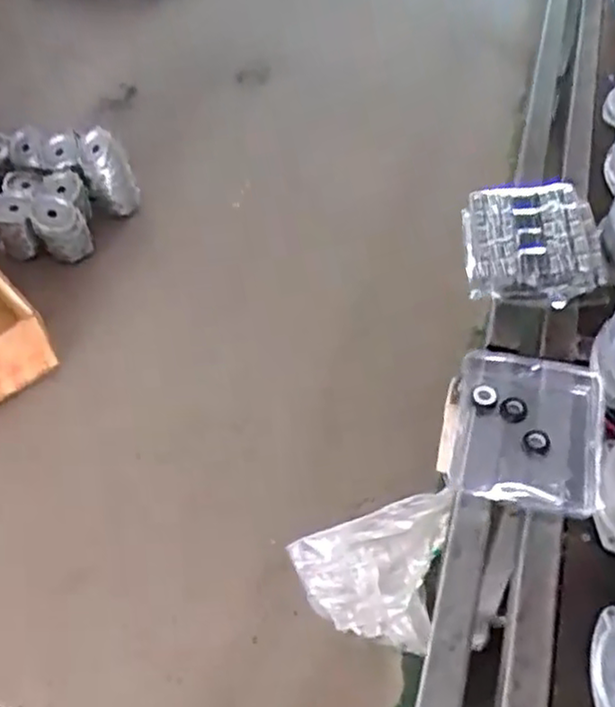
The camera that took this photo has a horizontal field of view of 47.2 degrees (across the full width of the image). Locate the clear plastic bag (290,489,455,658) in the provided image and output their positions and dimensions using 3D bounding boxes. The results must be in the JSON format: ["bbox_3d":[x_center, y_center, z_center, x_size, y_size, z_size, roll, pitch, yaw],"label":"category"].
[{"bbox_3d":[0.118,0.407,1.339,0.265,0.230,0.206,4,52,8],"label":"clear plastic bag"}]

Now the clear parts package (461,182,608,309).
[{"bbox_3d":[0.280,-0.137,0.873,0.166,0.056,0.163,2,51,6],"label":"clear parts package"}]

